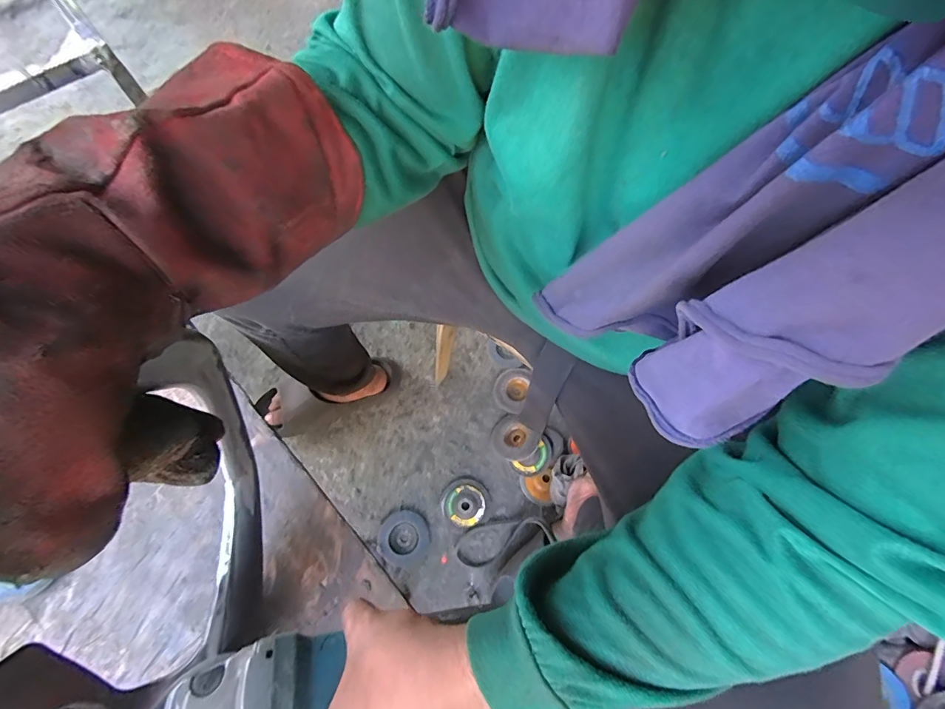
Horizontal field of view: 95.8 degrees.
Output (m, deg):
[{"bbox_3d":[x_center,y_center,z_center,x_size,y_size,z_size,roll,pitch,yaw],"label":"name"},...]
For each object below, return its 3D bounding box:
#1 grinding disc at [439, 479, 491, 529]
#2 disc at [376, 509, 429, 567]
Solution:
[{"bbox_3d":[-0.015,0.285,0.826,0.084,0.009,0.090,41,73,14],"label":"grinding disc"},{"bbox_3d":[-0.131,0.344,0.803,0.092,0.014,0.089,0,68,-1],"label":"disc"}]

